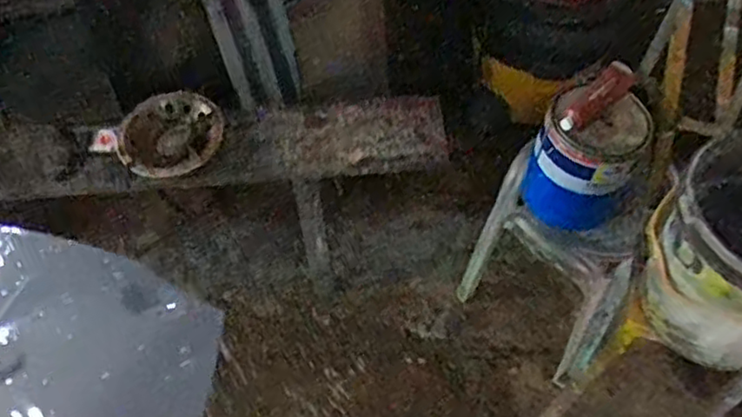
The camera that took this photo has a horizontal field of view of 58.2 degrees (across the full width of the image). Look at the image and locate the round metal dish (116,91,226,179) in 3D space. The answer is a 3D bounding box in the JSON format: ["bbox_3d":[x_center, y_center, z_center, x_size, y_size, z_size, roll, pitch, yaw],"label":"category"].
[{"bbox_3d":[-0.412,-0.155,1.377,0.215,0.046,0.191,-24,78,-11],"label":"round metal dish"}]

